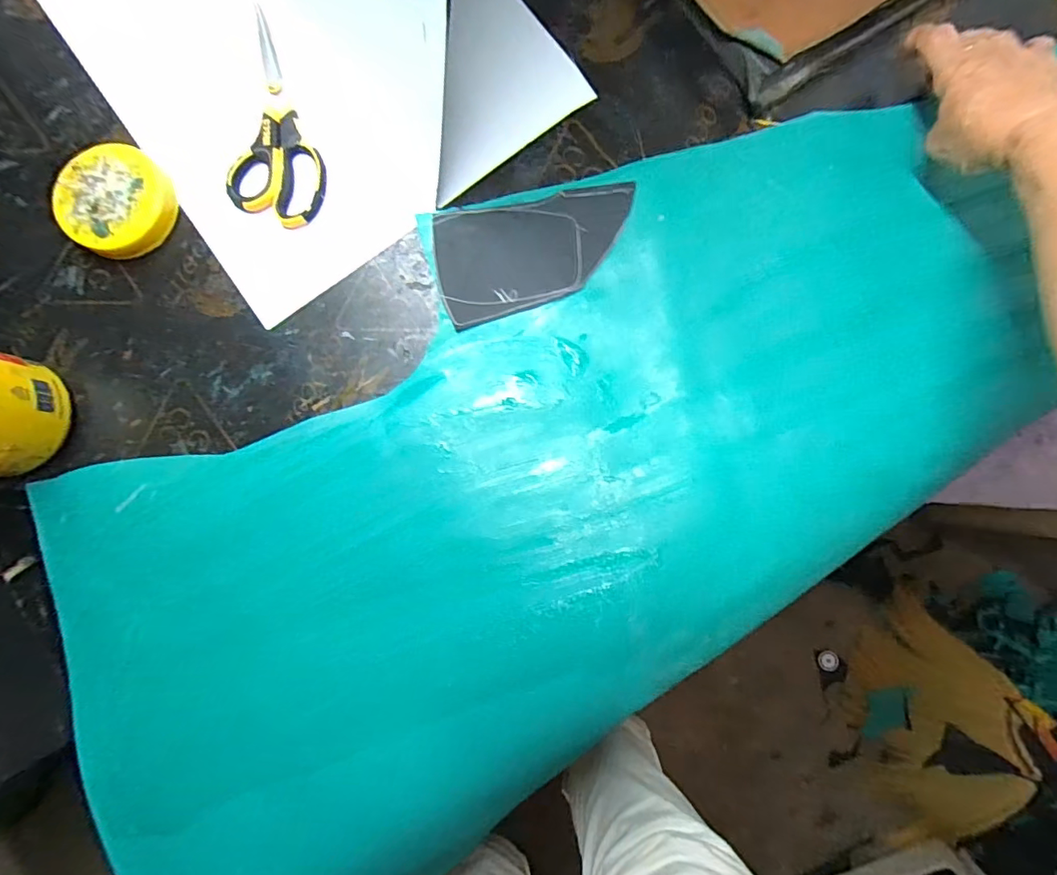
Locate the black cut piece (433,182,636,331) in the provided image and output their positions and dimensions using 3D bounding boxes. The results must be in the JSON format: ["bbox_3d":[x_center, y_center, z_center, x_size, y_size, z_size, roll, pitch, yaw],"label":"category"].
[{"bbox_3d":[0.007,-0.152,0.417,0.163,0.005,0.092,-11,87,1],"label":"black cut piece"}]

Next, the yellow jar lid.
[{"bbox_3d":[-0.335,-0.193,0.410,0.080,0.026,0.086,0,84,1],"label":"yellow jar lid"}]

